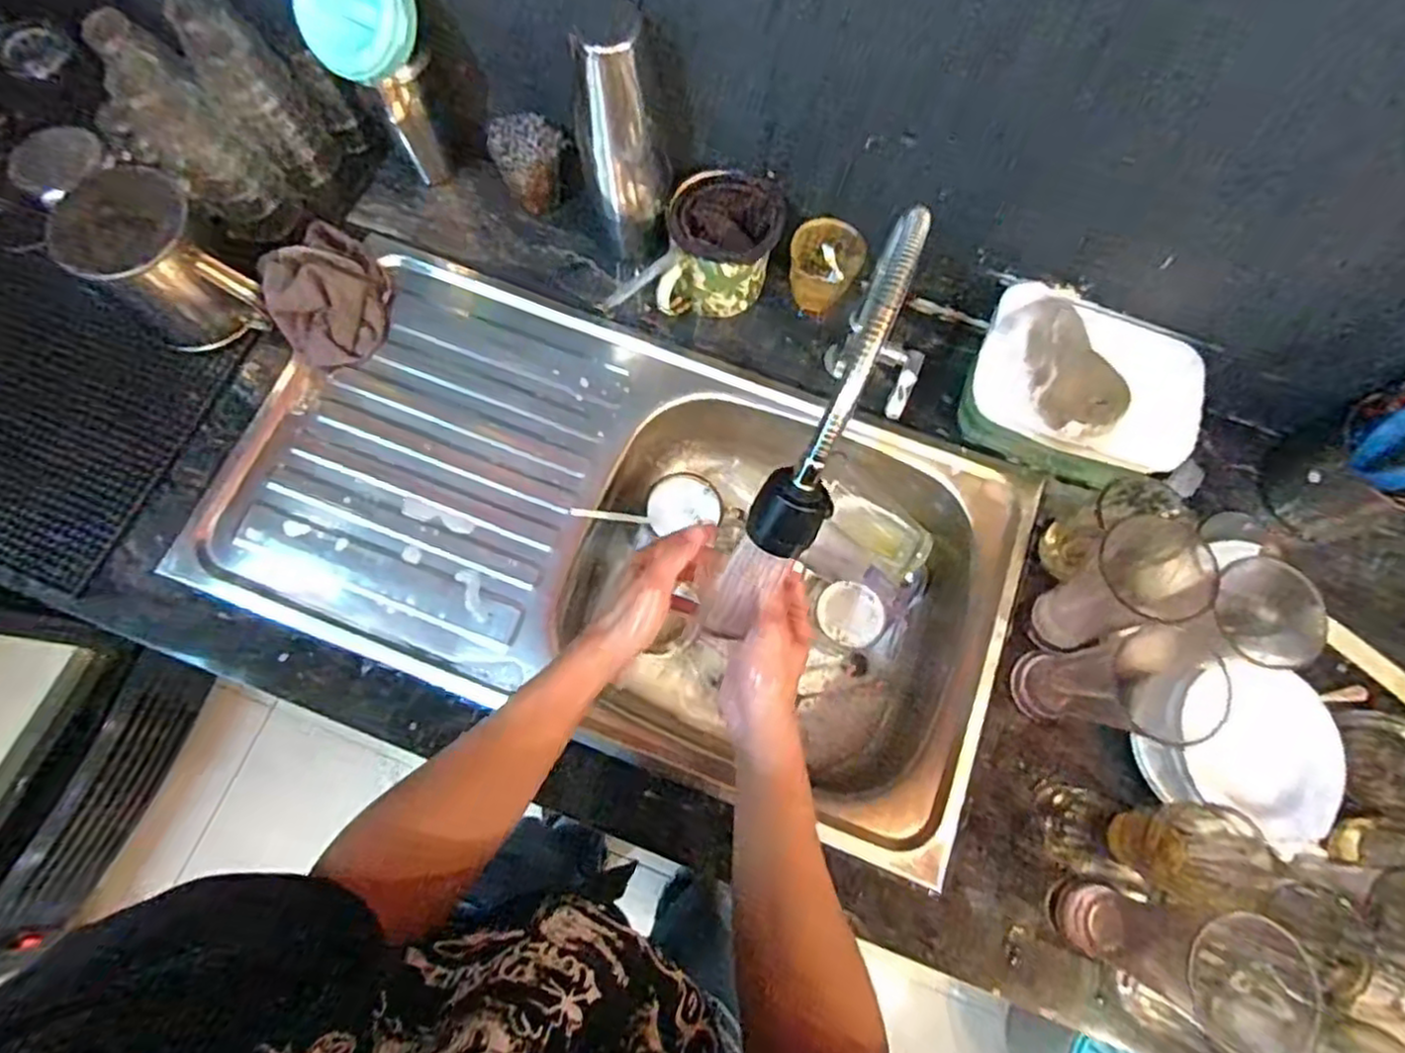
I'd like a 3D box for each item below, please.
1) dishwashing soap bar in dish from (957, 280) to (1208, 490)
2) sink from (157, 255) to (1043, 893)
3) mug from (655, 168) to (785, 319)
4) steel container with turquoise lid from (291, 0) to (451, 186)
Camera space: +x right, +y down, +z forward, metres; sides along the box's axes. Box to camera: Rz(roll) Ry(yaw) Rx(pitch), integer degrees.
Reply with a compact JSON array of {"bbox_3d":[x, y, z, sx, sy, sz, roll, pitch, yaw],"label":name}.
[{"bbox_3d":[0.351,-0.124,0.665,0.199,0.121,0.139,20,74,4],"label":"dishwashing soap bar in dish"},{"bbox_3d":[-0.072,0.006,0.731,0.730,0.129,0.395,21,74,4],"label":"sink"},{"bbox_3d":[0.020,-0.268,0.702,0.107,0.089,0.118,7,74,0],"label":"mug"},{"bbox_3d":[-0.297,-0.416,0.676,0.094,0.228,0.081,-29,77,-9],"label":"steel container with turquoise lid"}]

